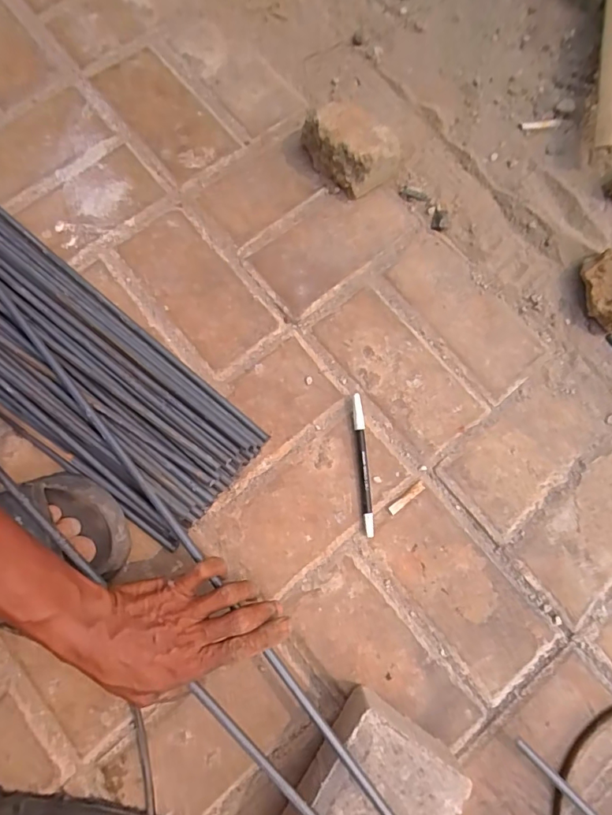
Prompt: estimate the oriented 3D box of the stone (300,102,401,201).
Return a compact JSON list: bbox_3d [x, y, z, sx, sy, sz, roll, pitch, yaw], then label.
[{"bbox_3d":[0.051,-0.302,0.539,0.109,0.064,0.080,44,80,8],"label":"stone"}]

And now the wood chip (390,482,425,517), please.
[{"bbox_3d":[0.104,0.094,0.480,0.045,0.004,0.009,-37,81,-9],"label":"wood chip"}]

